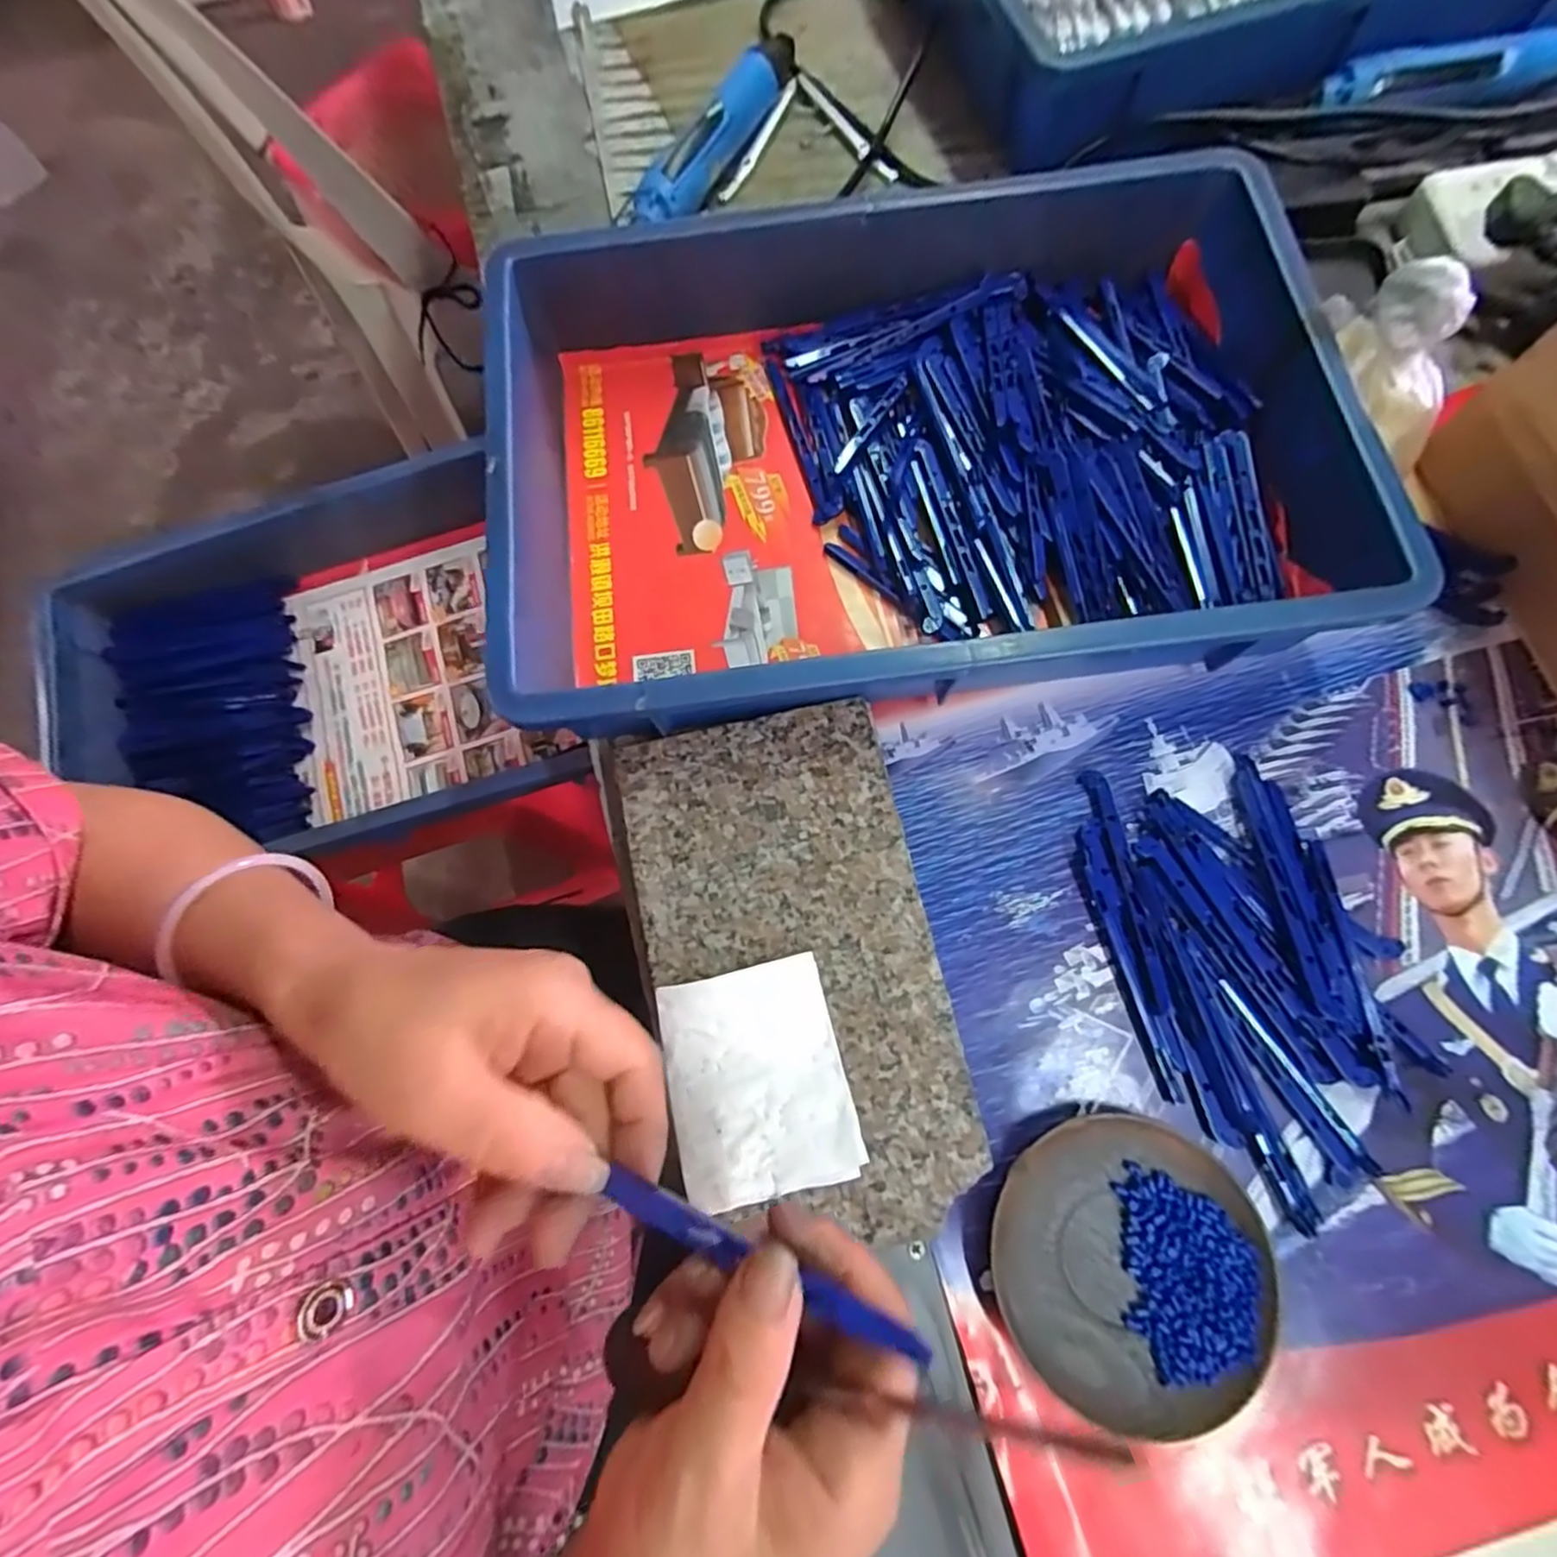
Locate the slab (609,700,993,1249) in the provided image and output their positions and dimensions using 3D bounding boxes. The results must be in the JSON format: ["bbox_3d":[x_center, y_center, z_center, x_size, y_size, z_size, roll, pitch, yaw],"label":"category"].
[{"bbox_3d":[0.006,0.085,0.327,0.132,0.024,0.236,-12,74,-2],"label":"slab"}]

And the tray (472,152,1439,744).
[{"bbox_3d":[0.070,-0.174,0.369,0.414,0.078,0.279,-7,74,0],"label":"tray"}]

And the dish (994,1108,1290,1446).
[{"bbox_3d":[0.151,0.209,0.290,0.111,0.017,0.113,-1,74,2],"label":"dish"}]

